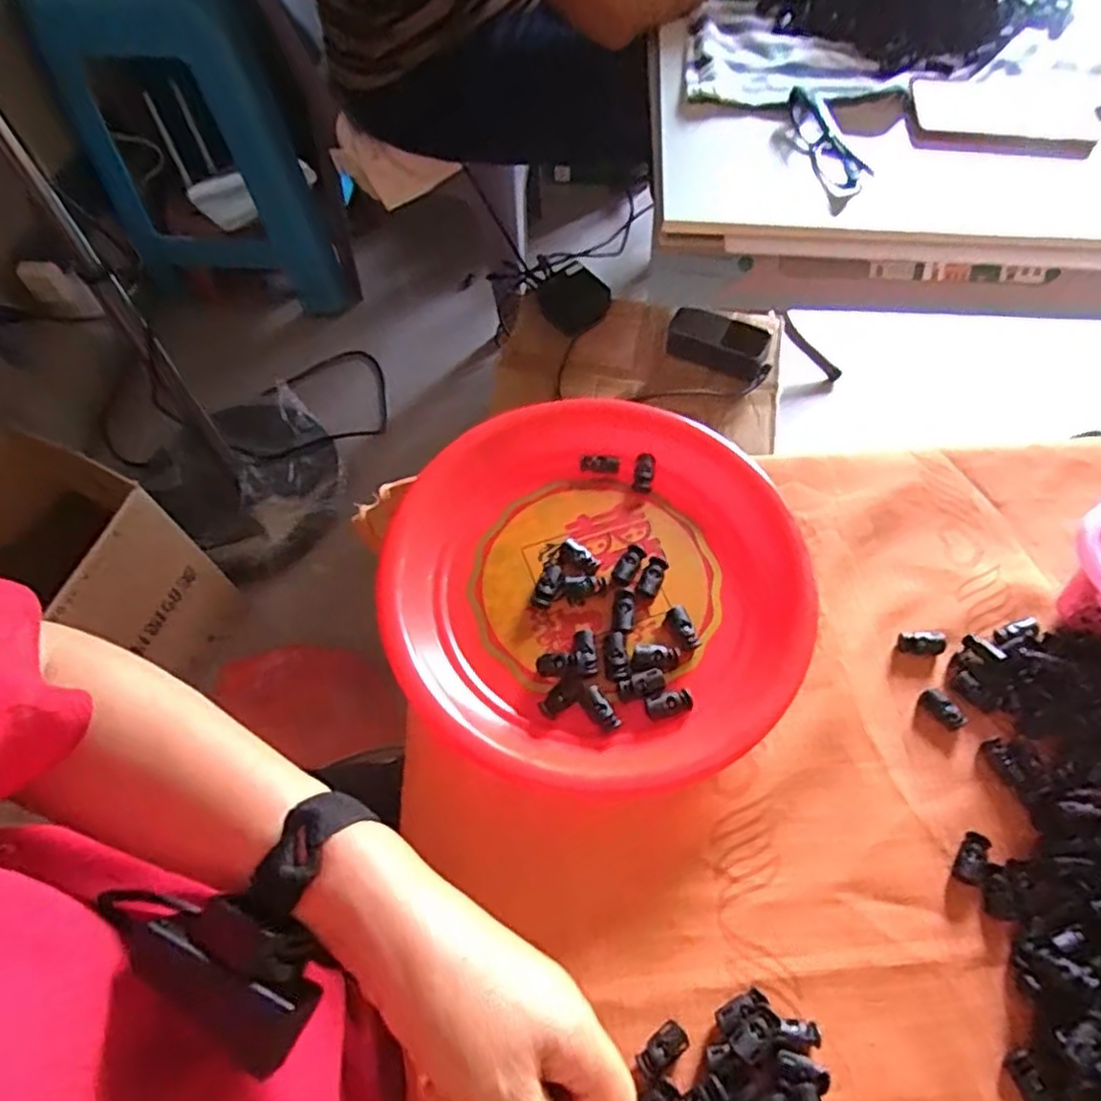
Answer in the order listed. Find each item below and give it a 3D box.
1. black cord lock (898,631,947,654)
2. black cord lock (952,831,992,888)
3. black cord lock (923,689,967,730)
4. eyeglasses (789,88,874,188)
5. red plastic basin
[{"bbox_3d":[0.236,0.058,0.453,0.028,0.008,0.015,1,61,0],"label":"black cord lock"},{"bbox_3d":[0.232,0.169,0.393,0.013,0.006,0.029,31,66,15],"label":"black cord lock"},{"bbox_3d":[0.239,0.096,0.432,0.012,0.005,0.027,-40,69,-20],"label":"black cord lock"},{"bbox_3d":[0.261,-0.389,0.670,0.046,0.028,0.134,-10,62,-6],"label":"eyeglasses"},{"bbox_3d":[0.031,0.021,0.450,0.242,0.044,0.254,0,61,0],"label":"red plastic basin"}]

